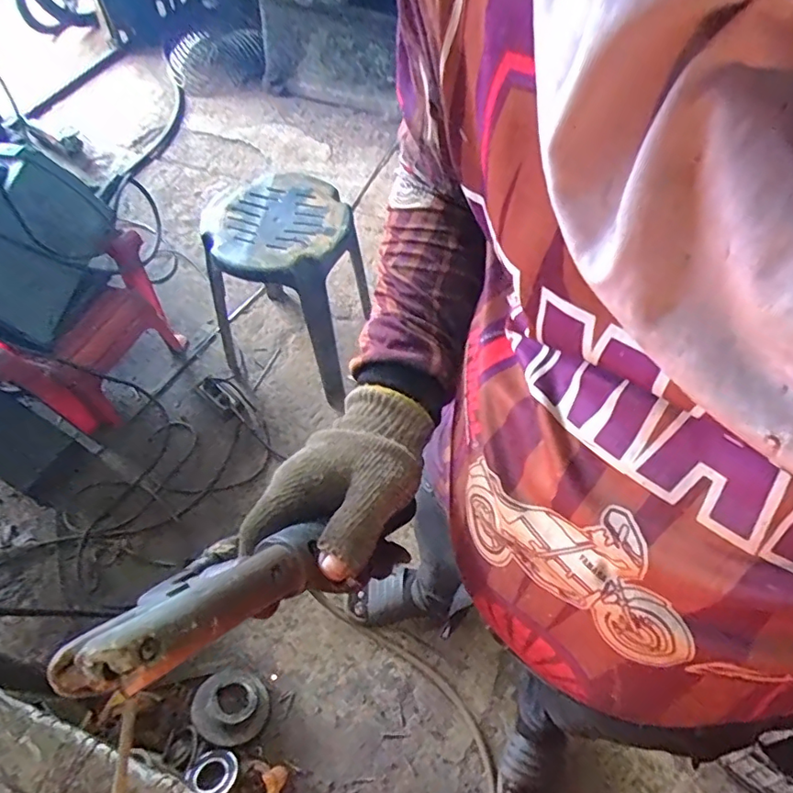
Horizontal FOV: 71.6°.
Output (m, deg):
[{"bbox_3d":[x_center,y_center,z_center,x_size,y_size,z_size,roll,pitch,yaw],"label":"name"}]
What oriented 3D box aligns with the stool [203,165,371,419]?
[{"bbox_3d":[-0.262,-0.268,1.383,0.314,0.450,0.325,11,58,6],"label":"stool"}]

